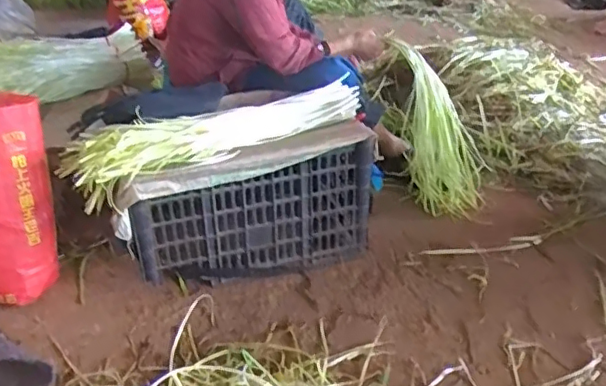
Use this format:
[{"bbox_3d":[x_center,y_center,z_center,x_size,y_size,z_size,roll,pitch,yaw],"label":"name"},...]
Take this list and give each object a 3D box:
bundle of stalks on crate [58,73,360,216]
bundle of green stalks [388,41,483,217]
[{"bbox_3d":[-0.165,-0.120,1.183,0.604,0.100,0.143,-19,36,-30],"label":"bundle of stalks on crate"},{"bbox_3d":[0.345,-0.177,1.535,0.182,0.479,0.082,-10,-9,-19],"label":"bundle of green stalks"}]

